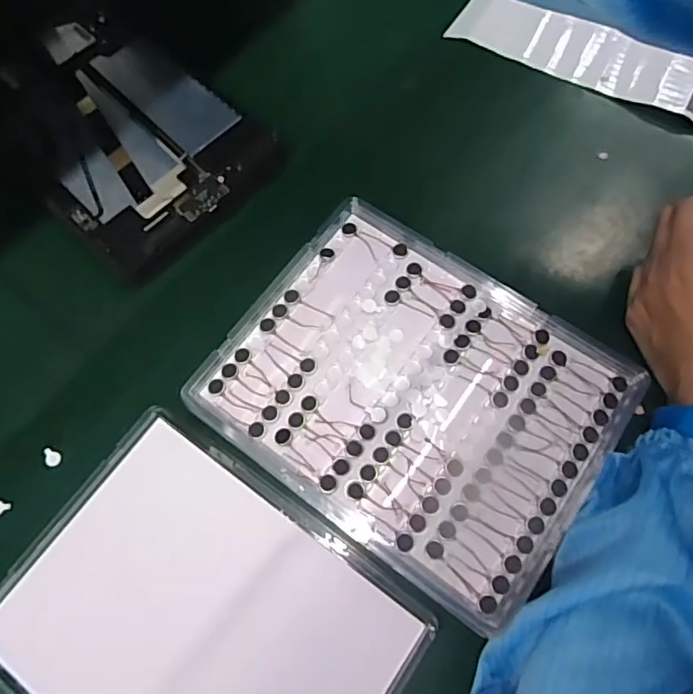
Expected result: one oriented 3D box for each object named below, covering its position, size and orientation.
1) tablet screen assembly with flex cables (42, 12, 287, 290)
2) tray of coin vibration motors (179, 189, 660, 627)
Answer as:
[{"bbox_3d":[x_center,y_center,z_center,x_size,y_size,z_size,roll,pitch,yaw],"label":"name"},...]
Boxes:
[{"bbox_3d":[-0.174,-0.166,0.431,0.232,0.013,0.152,41,75,15],"label":"tablet screen assembly with flex cables"},{"bbox_3d":[0.037,0.026,0.342,0.219,0.043,0.172,33,73,13],"label":"tray of coin vibration motors"}]

